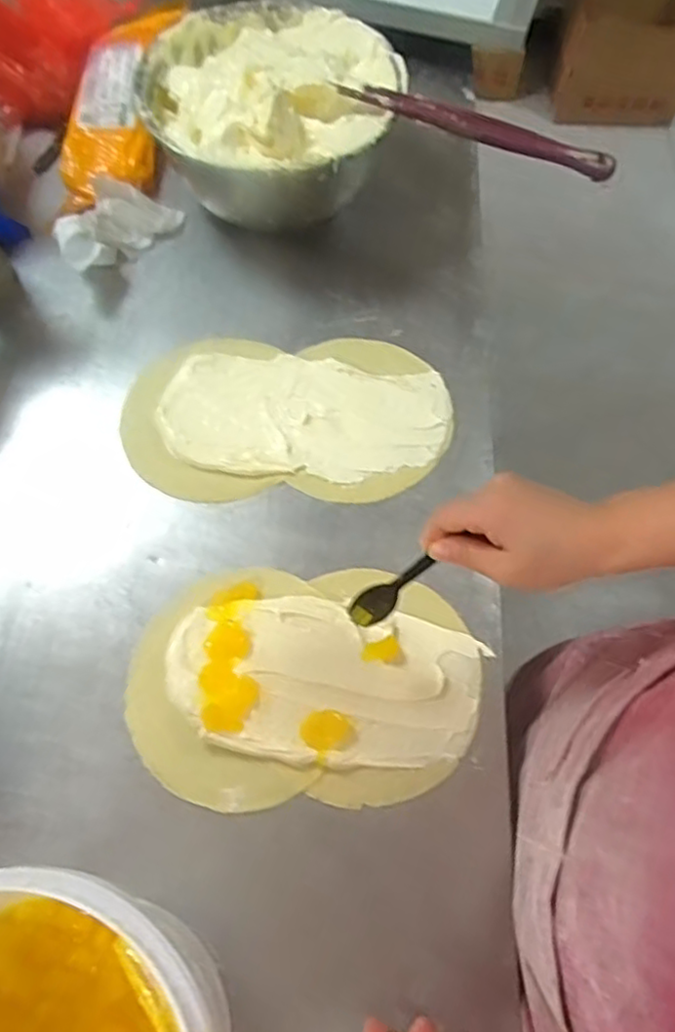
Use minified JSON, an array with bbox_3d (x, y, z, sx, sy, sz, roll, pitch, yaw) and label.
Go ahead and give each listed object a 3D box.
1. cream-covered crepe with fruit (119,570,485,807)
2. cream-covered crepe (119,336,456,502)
[{"bbox_3d":[-0.023,0.125,0.520,0.264,0.011,0.176,0,64,-2],"label":"cream-covered crepe with fruit"},{"bbox_3d":[-0.046,-0.095,0.620,0.294,0.011,0.168,1,64,-1],"label":"cream-covered crepe"}]

